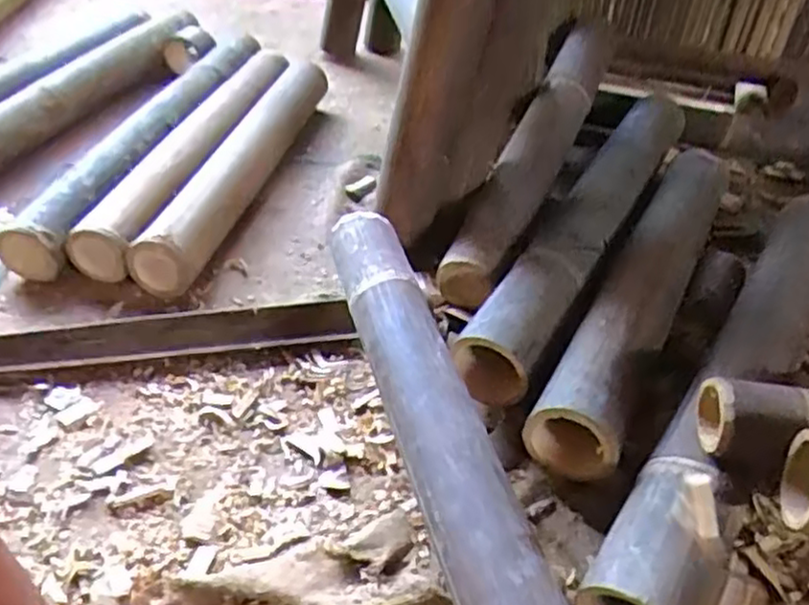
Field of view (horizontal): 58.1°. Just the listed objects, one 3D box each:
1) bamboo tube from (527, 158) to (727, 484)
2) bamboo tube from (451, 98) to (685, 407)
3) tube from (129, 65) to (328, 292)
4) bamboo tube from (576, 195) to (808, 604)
[{"bbox_3d":[0.256,-0.028,0.771,0.081,0.063,0.508,21,45,20],"label":"bamboo tube"},{"bbox_3d":[0.217,-0.098,0.854,0.080,0.064,0.575,22,45,21],"label":"bamboo tube"},{"bbox_3d":[-0.220,-0.192,0.978,0.072,0.079,0.479,11,42,10],"label":"tube"},{"bbox_3d":[0.318,0.065,0.680,0.079,0.080,0.597,26,47,24],"label":"bamboo tube"}]

